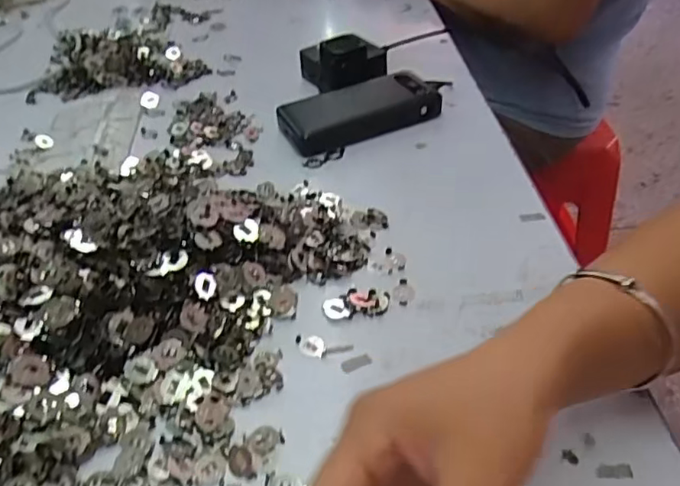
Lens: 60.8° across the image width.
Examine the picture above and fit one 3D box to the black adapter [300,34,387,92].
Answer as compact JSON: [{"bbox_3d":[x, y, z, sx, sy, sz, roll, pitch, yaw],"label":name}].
[{"bbox_3d":[0.003,-0.204,0.644,0.097,0.047,0.052,-4,42,1],"label":"black adapter"}]

